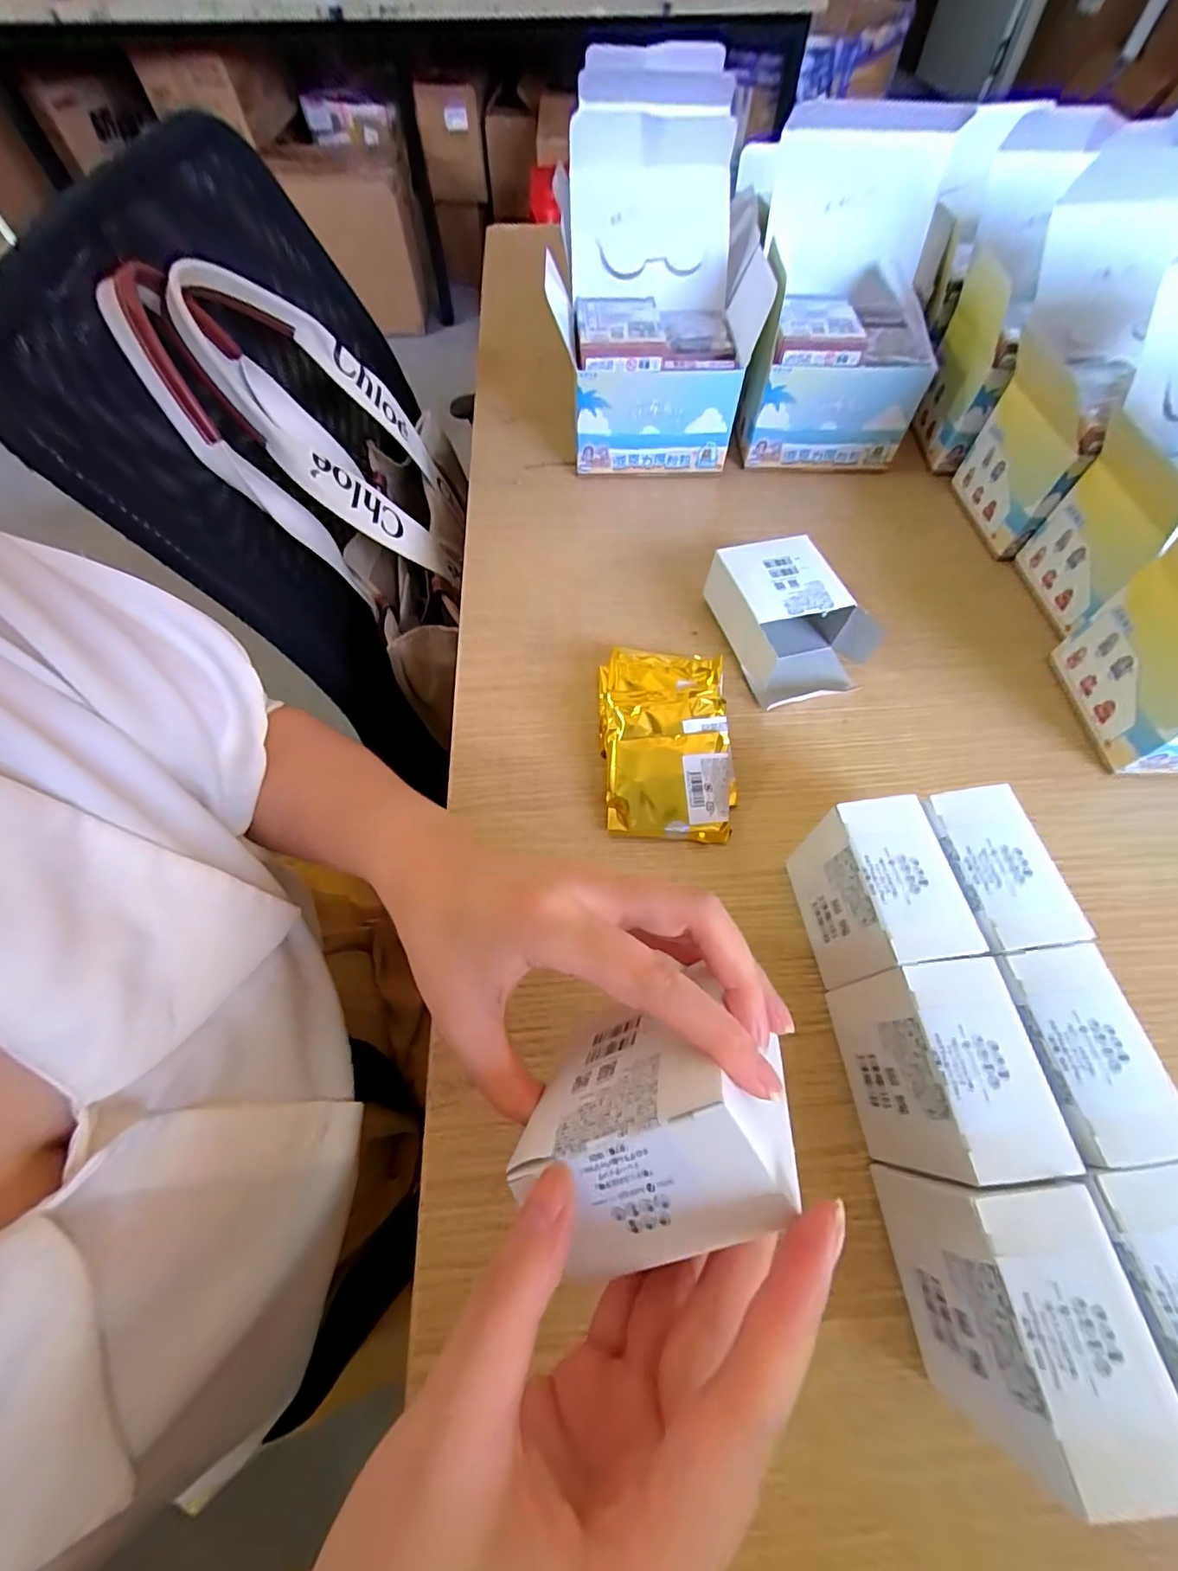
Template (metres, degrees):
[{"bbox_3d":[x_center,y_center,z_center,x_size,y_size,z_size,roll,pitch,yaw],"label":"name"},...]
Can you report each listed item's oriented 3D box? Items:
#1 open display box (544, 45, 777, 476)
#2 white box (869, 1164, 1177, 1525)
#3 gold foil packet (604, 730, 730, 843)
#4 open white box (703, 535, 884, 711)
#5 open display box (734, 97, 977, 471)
[{"bbox_3d":[0.065,-0.453,0.506,0.188,0.202,0.279,0,61,-1],"label":"open display box"},{"bbox_3d":[0.152,0.191,0.203,0.046,0.079,0.075,-2,61,-2],"label":"white box"},{"bbox_3d":[0.049,0.001,0.331,0.074,0.007,0.064,2,84,0],"label":"gold foil packet"},{"bbox_3d":[0.151,-0.123,0.396,0.100,0.050,0.119,-13,62,-8],"label":"open white box"},{"bbox_3d":[0.220,-0.442,0.491,0.154,0.218,0.242,6,61,2],"label":"open display box"}]

